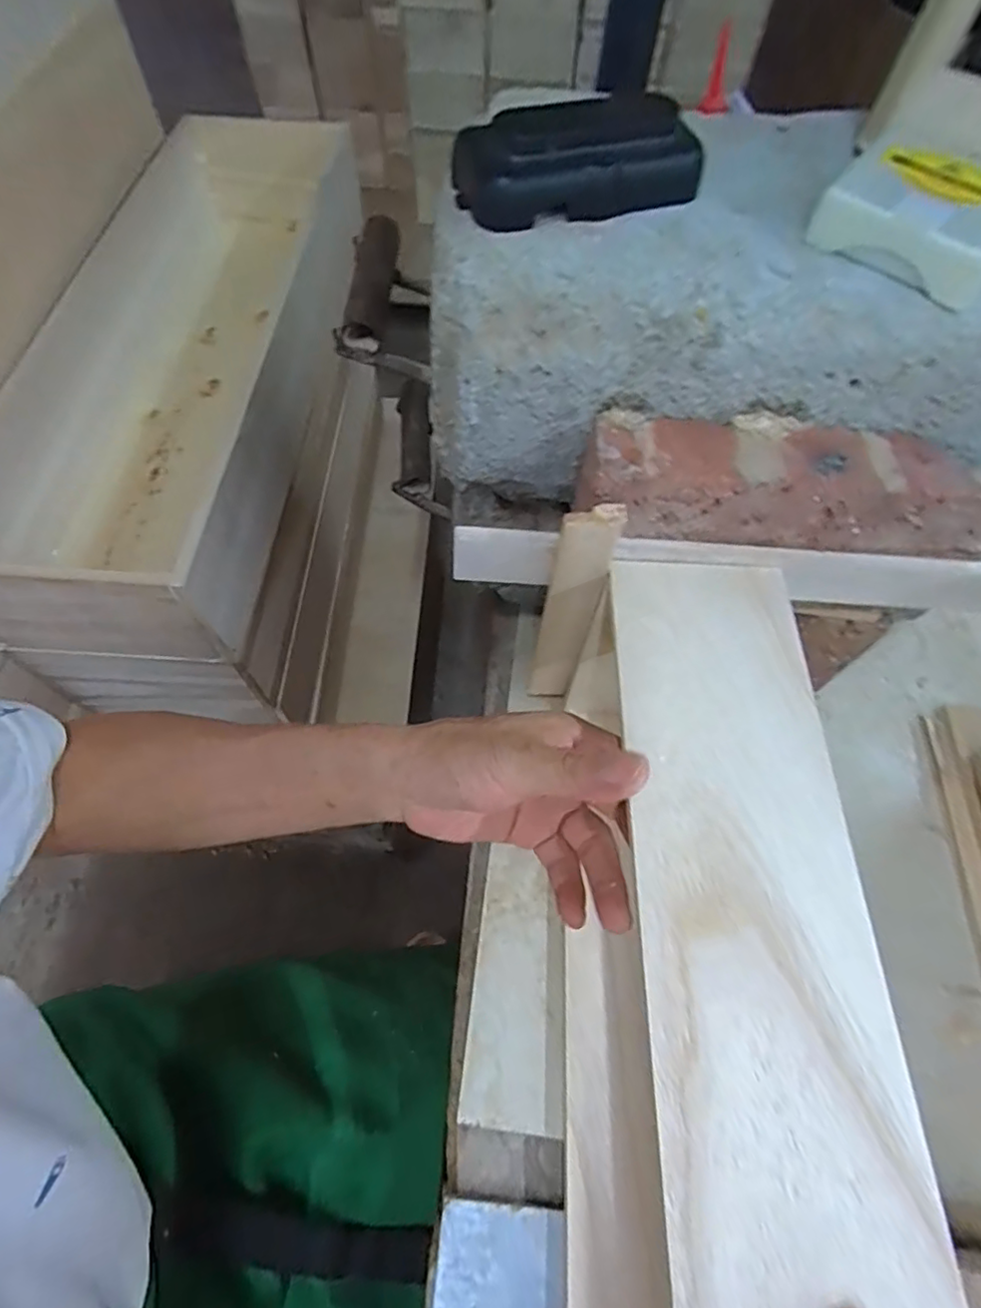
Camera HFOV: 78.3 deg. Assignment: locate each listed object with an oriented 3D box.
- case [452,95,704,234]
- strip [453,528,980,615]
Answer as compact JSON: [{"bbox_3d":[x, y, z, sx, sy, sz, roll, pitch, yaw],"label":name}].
[{"bbox_3d":[0.039,-0.214,0.259,0.102,0.031,0.040,-16,63,-11],"label":"case"},{"bbox_3d":[0.154,-0.041,0.318,0.343,0.041,0.010,3,61,-1],"label":"strip"}]

